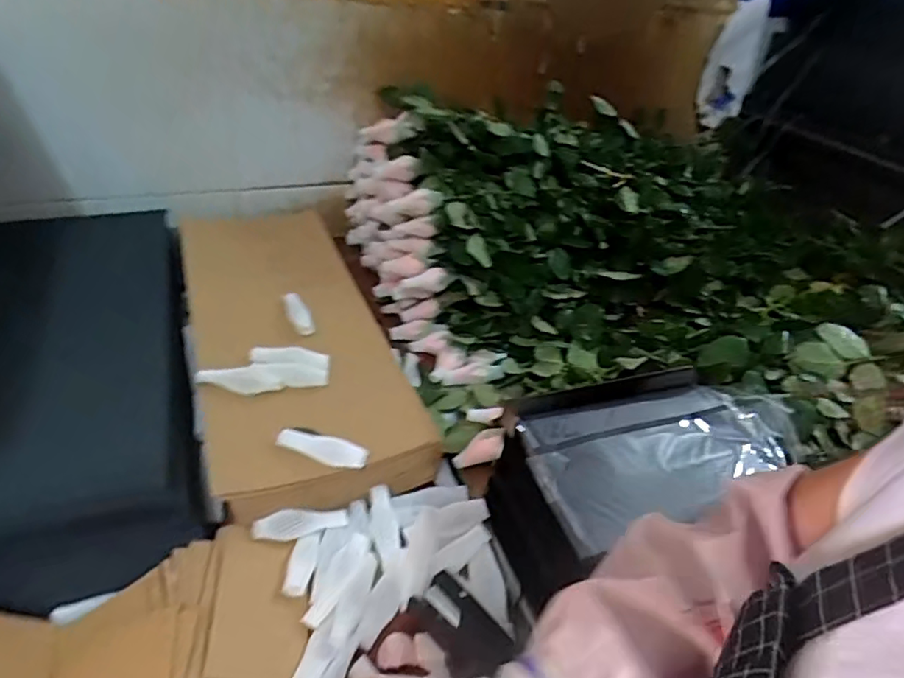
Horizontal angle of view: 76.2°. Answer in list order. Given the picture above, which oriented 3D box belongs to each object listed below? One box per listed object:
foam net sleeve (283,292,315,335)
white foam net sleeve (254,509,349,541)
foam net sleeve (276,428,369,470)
[{"bbox_3d":[-0.195,-0.034,0.734,0.023,0.017,0.089,-12,41,-25],"label":"foam net sleeve"},{"bbox_3d":[-0.143,0.175,0.551,0.088,0.019,0.022,-8,40,-22],"label":"white foam net sleeve"},{"bbox_3d":[-0.126,0.104,0.559,0.091,0.018,0.020,18,38,12],"label":"foam net sleeve"}]

